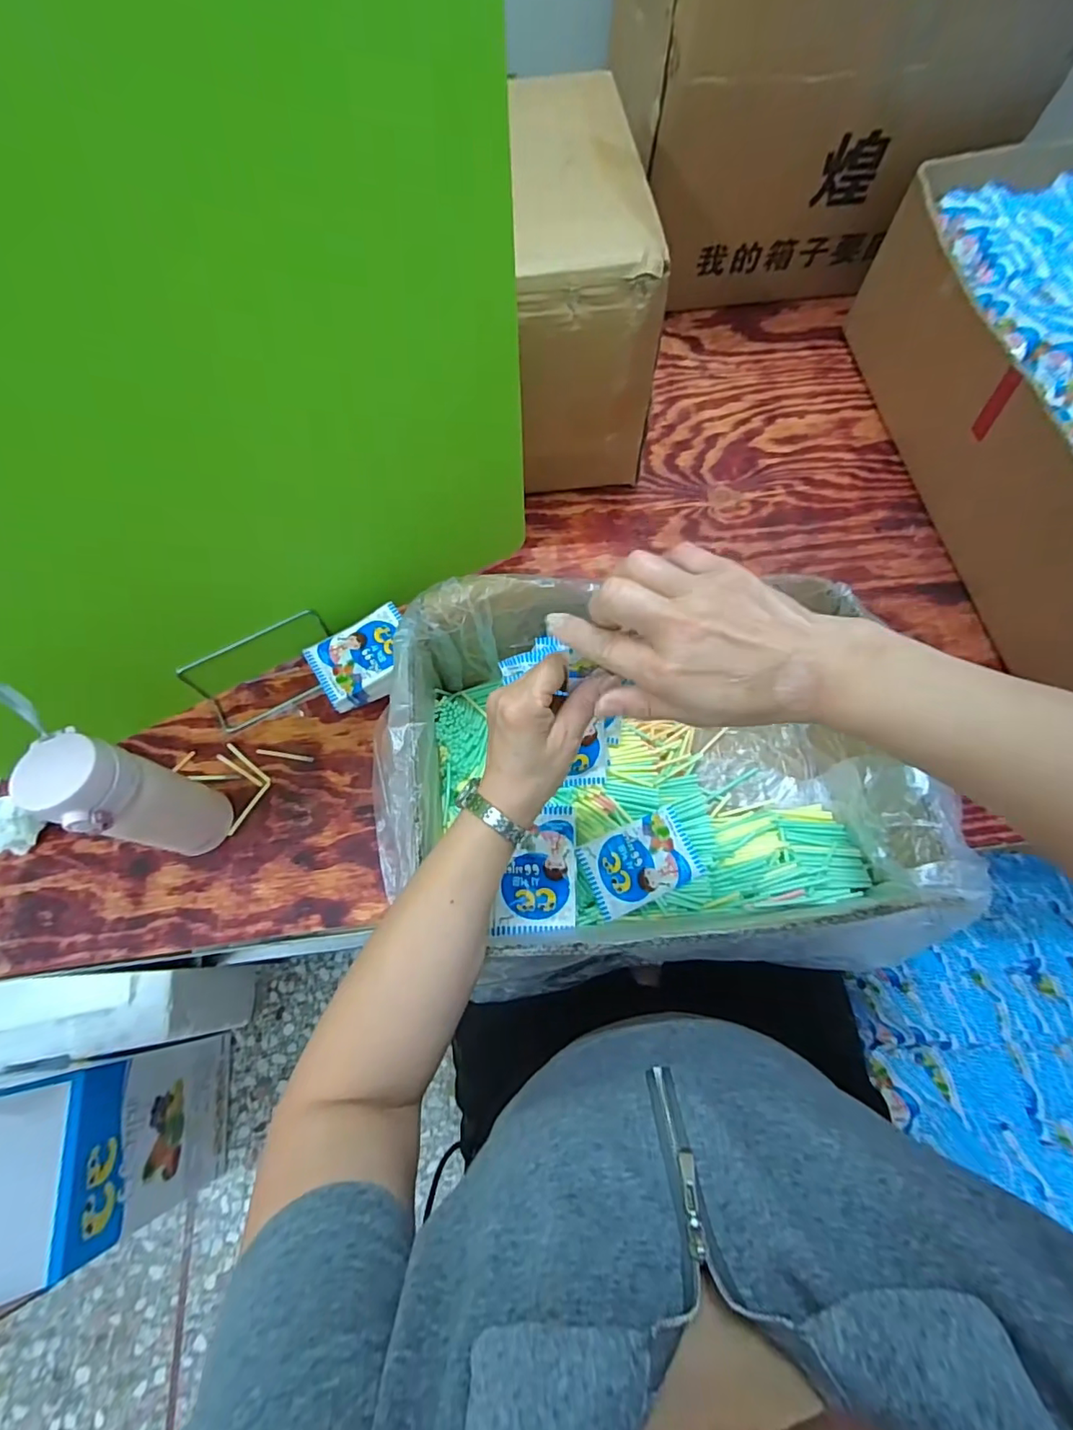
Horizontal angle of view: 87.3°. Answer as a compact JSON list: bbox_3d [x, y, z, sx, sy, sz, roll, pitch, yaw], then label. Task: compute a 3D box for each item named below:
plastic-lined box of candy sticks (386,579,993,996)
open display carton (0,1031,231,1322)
[{"bbox_3d":[0.096,0.055,0.506,0.416,0.177,0.295,-1,67,1],"label":"plastic-lined box of candy sticks"},{"bbox_3d":[-0.702,0.630,0.786,0.306,0.380,0.233,-11,67,-3],"label":"open display carton"}]

